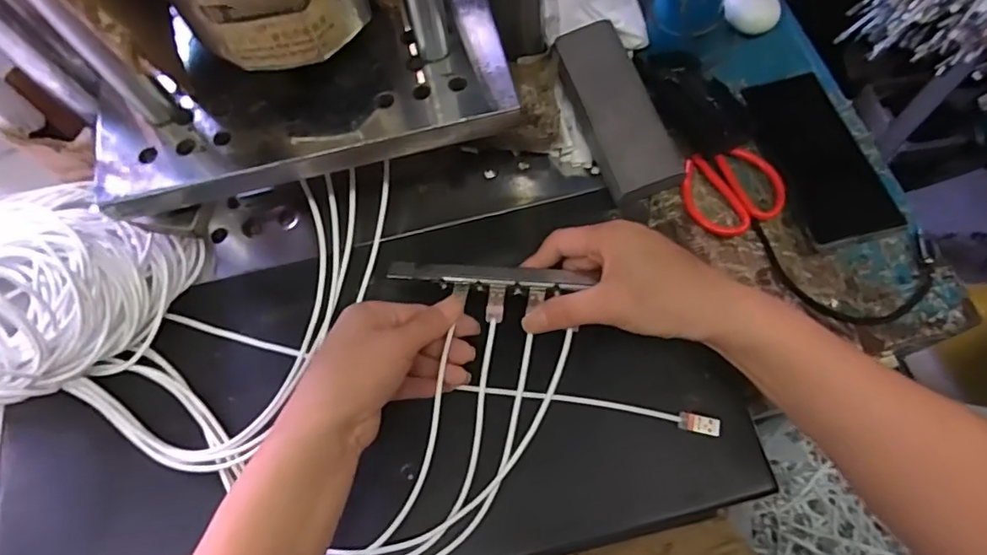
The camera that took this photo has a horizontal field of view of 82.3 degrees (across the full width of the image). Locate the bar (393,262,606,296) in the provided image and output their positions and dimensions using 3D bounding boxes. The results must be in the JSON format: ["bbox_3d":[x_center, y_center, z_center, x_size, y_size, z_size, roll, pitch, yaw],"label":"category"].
[{"bbox_3d":[-0.004,0.000,0.424,0.150,0.008,0.017,4,67,8],"label":"bar"}]

